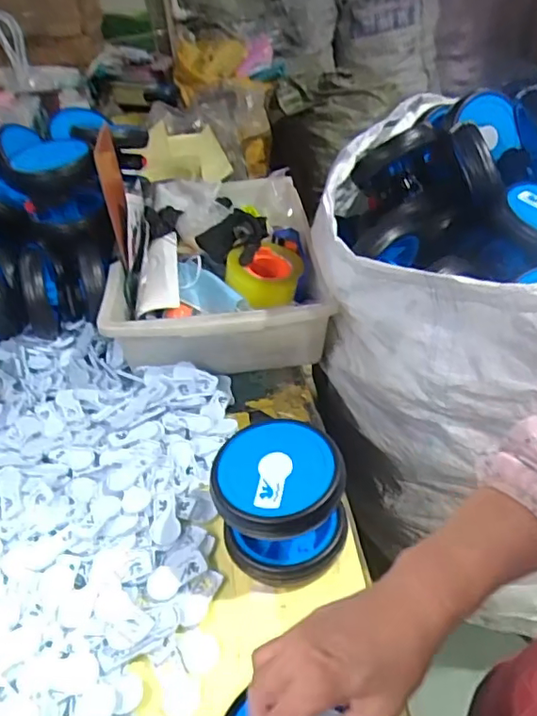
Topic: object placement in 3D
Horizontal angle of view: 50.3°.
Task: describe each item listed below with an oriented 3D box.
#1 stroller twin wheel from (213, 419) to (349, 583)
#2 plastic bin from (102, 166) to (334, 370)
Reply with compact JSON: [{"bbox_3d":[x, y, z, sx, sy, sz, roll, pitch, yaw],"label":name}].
[{"bbox_3d":[0.014,0.153,0.599,0.127,0.123,0.119,-2,40,2],"label":"stroller twin wheel"},{"bbox_3d":[-0.084,-0.160,0.960,0.325,0.144,0.442,-5,40,-1],"label":"plastic bin"}]

